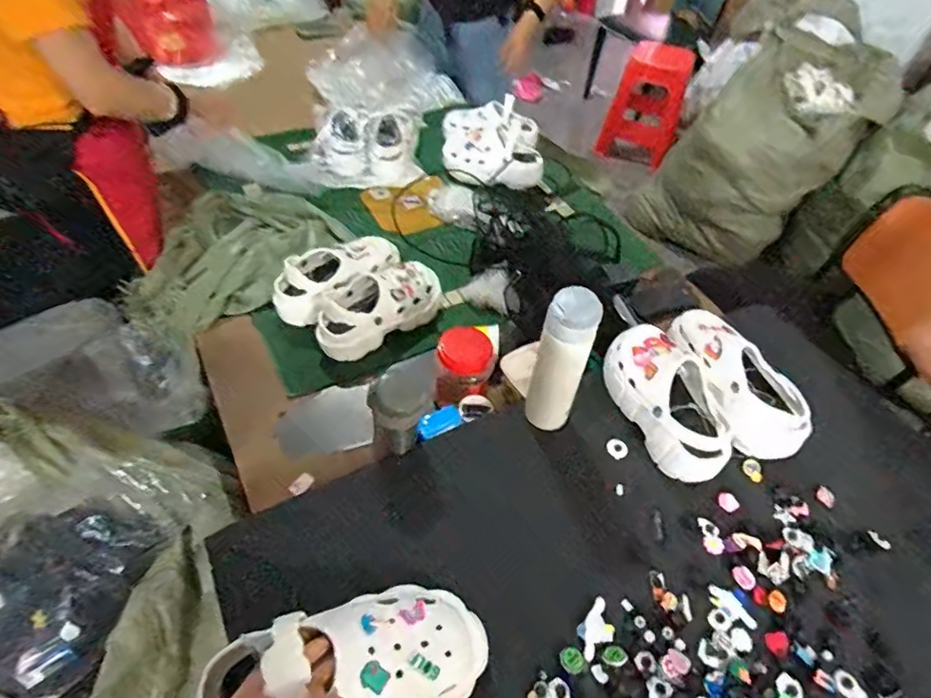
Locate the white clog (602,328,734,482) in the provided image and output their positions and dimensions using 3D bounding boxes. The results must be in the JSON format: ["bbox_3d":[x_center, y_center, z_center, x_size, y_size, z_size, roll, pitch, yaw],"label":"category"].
[{"bbox_3d":[0.279,0.069,0.760,0.097,0.110,0.236,-7,50,-11],"label":"white clog"}]

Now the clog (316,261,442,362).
[{"bbox_3d":[-0.155,-0.080,0.985,0.255,0.100,0.110,-26,56,-25],"label":"clog"}]

